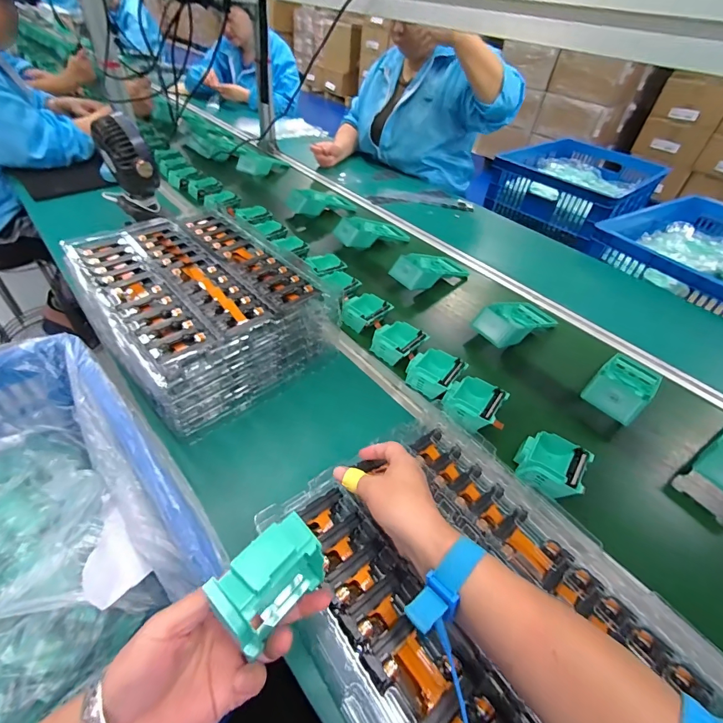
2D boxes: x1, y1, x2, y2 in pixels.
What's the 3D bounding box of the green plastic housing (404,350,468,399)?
[{"bbox_3d":[0.117,0.018,0.624,0.080,0.038,0.079,31,49,23],"label":"green plastic housing"}]

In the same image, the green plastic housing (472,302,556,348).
[{"bbox_3d":[0.297,-0.083,0.754,0.183,0.057,0.102,-24,52,-27],"label":"green plastic housing"}]

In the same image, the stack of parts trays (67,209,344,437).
[{"bbox_3d":[-0.253,-0.098,0.622,0.269,0.135,0.364,-31,55,-32],"label":"stack of parts trays"}]

